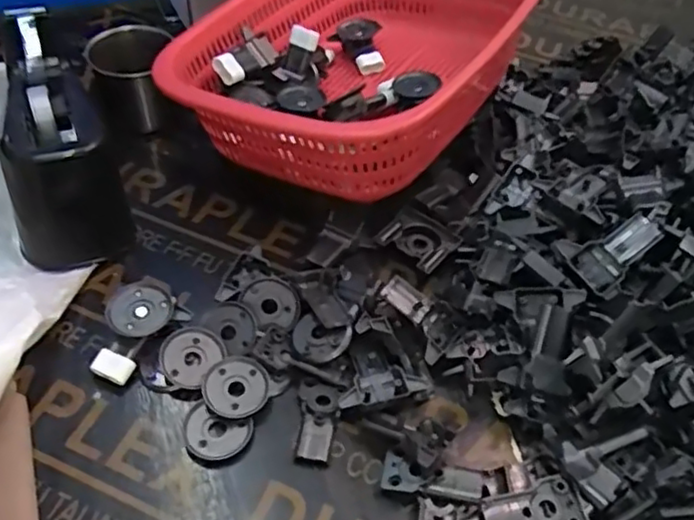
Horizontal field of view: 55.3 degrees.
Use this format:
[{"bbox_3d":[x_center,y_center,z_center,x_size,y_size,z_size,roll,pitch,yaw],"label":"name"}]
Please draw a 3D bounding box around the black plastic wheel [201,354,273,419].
[{"bbox_3d":[-0.072,0.083,0.434,0.043,0.011,0.038,-19,54,-20],"label":"black plastic wheel"}]

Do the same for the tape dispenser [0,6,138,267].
[{"bbox_3d":[-0.237,-0.100,0.525,0.081,0.103,0.203,-17,54,-18],"label":"tape dispenser"}]

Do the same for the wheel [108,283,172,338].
[{"bbox_3d":[-0.141,0.034,0.451,0.041,0.006,0.036,-41,84,-22],"label":"wheel"}]

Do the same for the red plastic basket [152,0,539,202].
[{"bbox_3d":[0.014,-0.186,0.599,0.245,0.134,0.344,26,53,16],"label":"red plastic basket"}]

